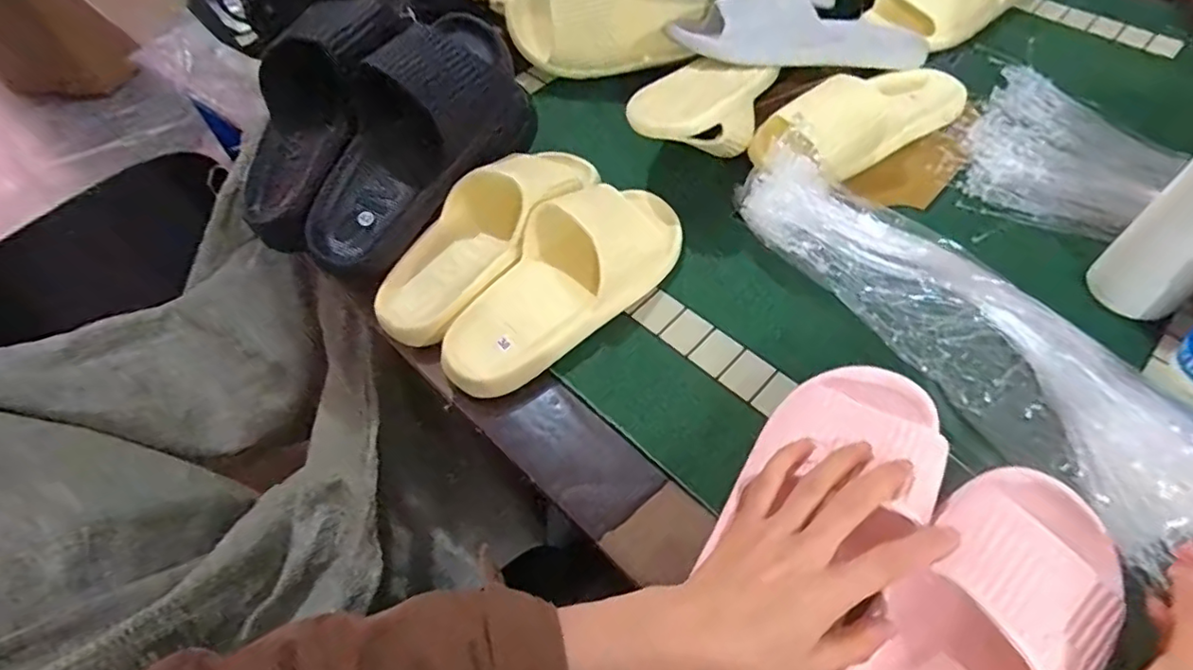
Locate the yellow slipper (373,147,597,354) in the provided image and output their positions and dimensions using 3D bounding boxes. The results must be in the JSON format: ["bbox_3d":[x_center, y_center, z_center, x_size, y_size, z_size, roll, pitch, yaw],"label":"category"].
[{"bbox_3d":[-0.092,-0.101,0.526,0.090,0.060,0.250,35,65,25],"label":"yellow slipper"}]

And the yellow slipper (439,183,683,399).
[{"bbox_3d":[-0.023,-0.052,0.493,0.100,0.065,0.249,38,66,26],"label":"yellow slipper"}]

